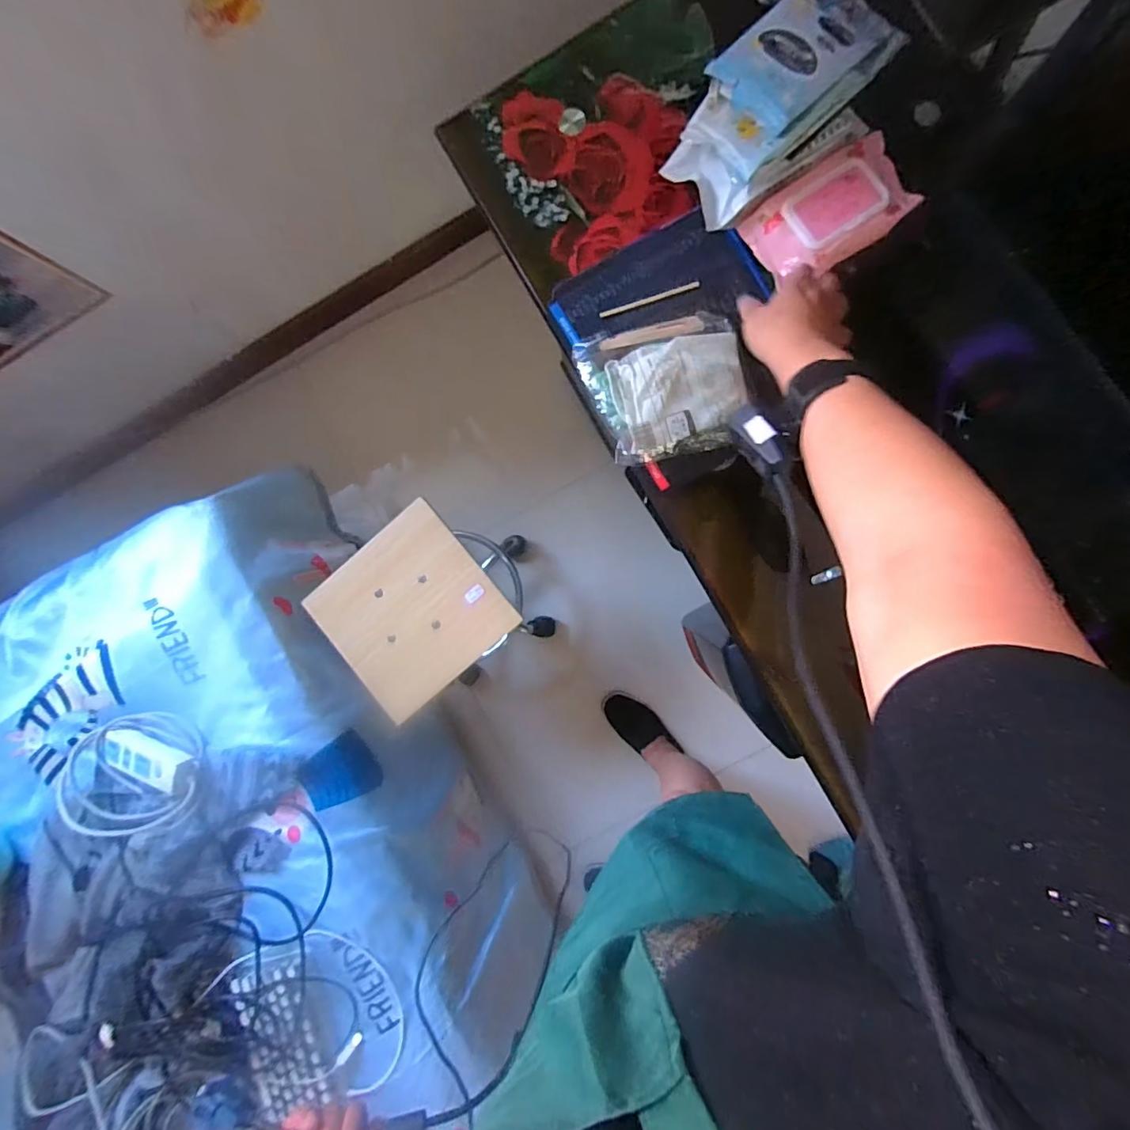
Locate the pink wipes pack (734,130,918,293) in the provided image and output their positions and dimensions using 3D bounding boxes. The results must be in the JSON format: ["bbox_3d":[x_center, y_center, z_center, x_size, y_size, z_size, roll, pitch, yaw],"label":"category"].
[{"bbox_3d":[0.272,-0.362,0.517,0.157,0.026,0.093,-32,86,4],"label":"pink wipes pack"}]

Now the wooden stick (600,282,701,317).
[{"bbox_3d":[0.093,-0.291,0.556,0.110,0.005,0.007,-15,88,5],"label":"wooden stick"}]

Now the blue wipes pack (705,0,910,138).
[{"bbox_3d":[0.220,-0.468,0.459,0.152,0.027,0.100,-37,86,4],"label":"blue wipes pack"}]

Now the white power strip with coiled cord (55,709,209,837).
[{"bbox_3d":[-0.685,0.328,0.795,0.249,0.057,0.172,-24,87,5],"label":"white power strip with coiled cord"}]

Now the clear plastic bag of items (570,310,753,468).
[{"bbox_3d":[0.104,-0.188,0.530,0.164,0.029,0.143,-8,88,5],"label":"clear plastic bag of items"}]

